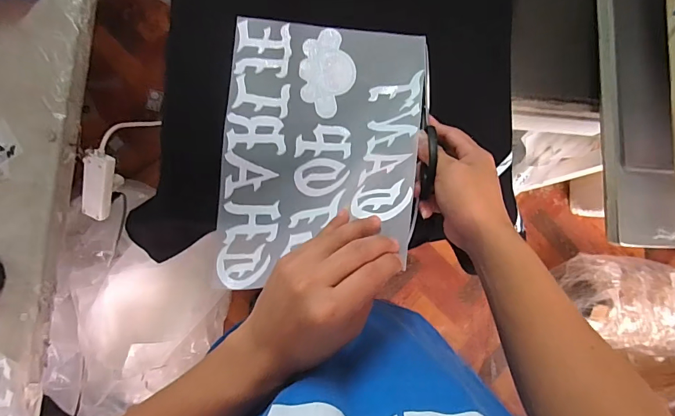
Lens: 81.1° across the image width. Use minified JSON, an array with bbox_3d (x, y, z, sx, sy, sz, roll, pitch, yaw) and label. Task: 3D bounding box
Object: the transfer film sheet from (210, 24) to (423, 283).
[{"bbox_3d":[-0.012,-0.069,0.401,0.215,0.102,0.293,4,83,-6],"label":"transfer film sheet"}]

